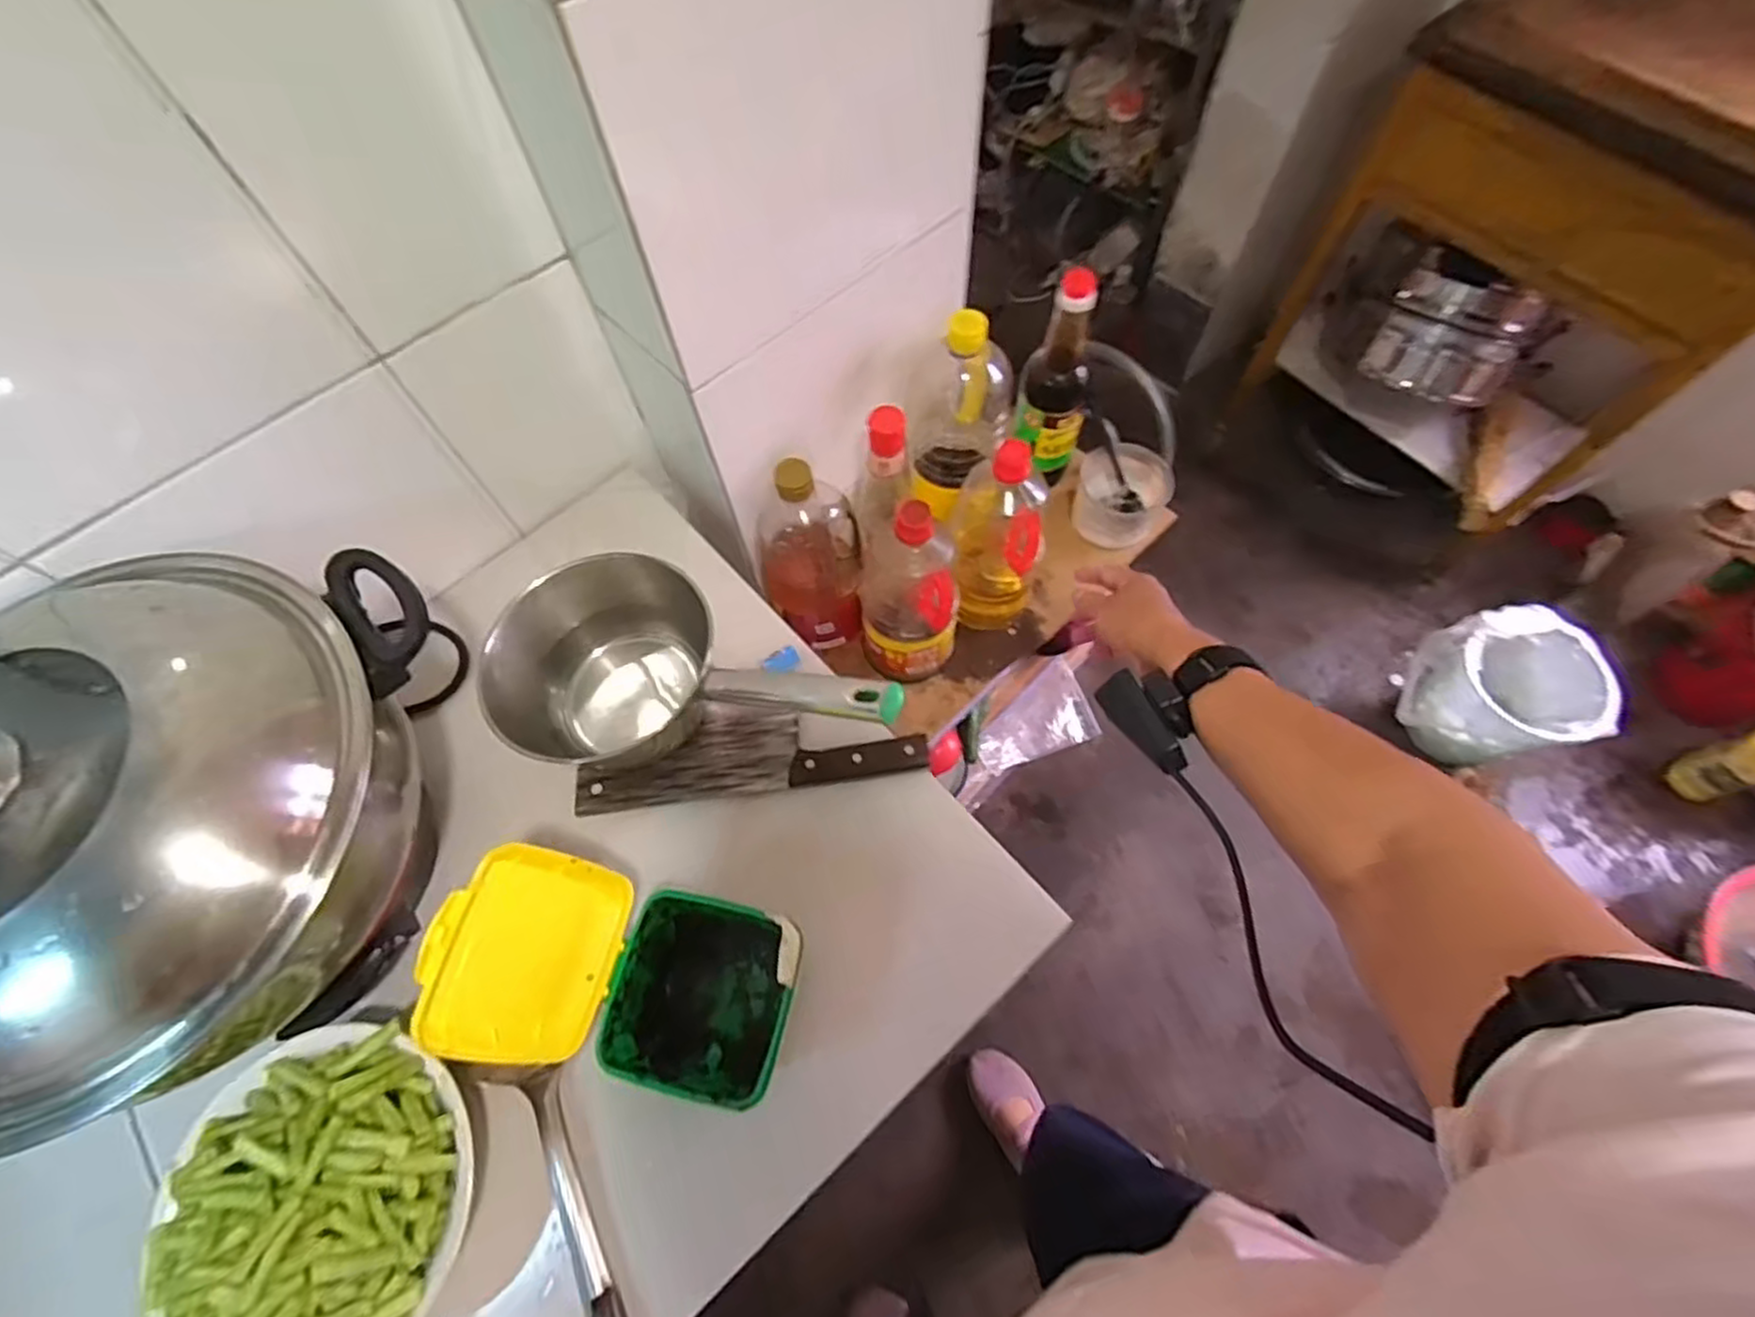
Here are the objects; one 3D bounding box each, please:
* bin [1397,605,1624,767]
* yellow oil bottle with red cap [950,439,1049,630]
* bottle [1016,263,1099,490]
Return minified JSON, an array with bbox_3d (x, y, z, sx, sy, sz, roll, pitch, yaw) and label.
[{"bbox_3d":[0.998,0.051,1.191,0.179,0.201,0.215,-16,66,-6],"label":"bin"},{"bbox_3d":[0.119,-0.115,0.741,0.091,0.233,0.073,13,66,7],"label":"yellow oil bottle with red cap"},{"bbox_3d":[0.195,-0.284,0.807,0.068,0.278,0.074,18,67,9],"label":"bottle"}]

